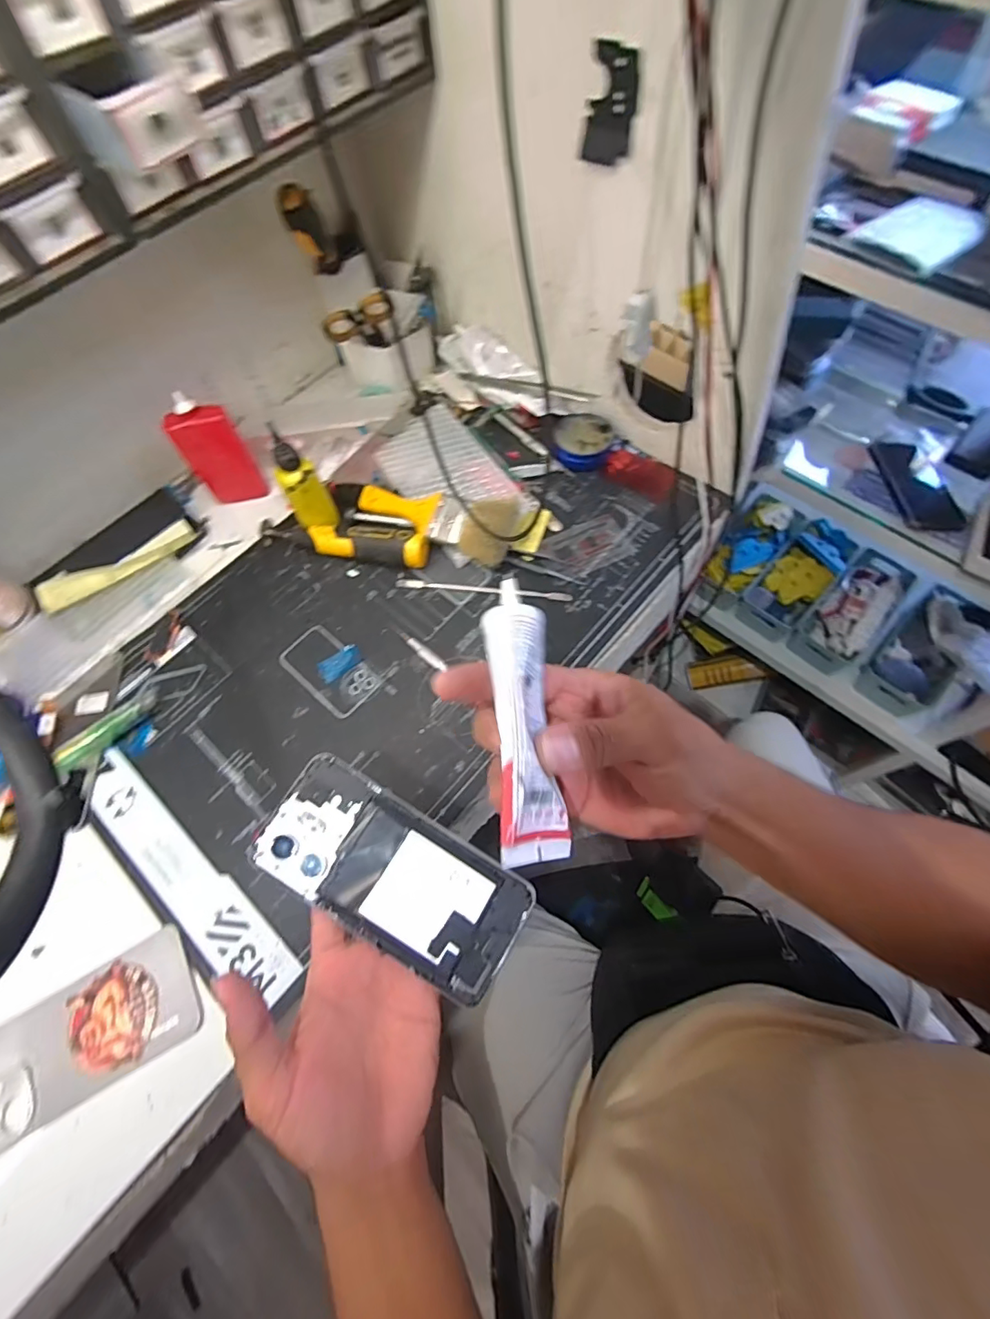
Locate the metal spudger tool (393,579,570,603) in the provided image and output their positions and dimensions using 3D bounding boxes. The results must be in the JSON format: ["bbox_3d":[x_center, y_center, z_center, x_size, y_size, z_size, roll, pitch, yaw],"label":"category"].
[{"bbox_3d":[-0.011,-0.065,0.490,0.163,0.004,0.009,6,67,6],"label":"metal spudger tool"}]

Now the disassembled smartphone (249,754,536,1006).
[{"bbox_3d":[-0.061,0.129,0.315,0.162,0.007,0.072,32,71,4],"label":"disassembled smartphone"}]

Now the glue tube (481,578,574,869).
[{"bbox_3d":[0.011,0.024,0.240,0.025,0.041,0.127,-13,72,38],"label":"glue tube"}]

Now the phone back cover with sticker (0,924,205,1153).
[{"bbox_3d":[-0.280,0.255,0.355,0.152,0.010,0.072,-29,68,-9],"label":"phone back cover with sticker"}]

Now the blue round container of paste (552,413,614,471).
[{"bbox_3d":[0.090,-0.228,0.549,0.058,0.016,0.062,-1,66,3],"label":"blue round container of paste"}]

